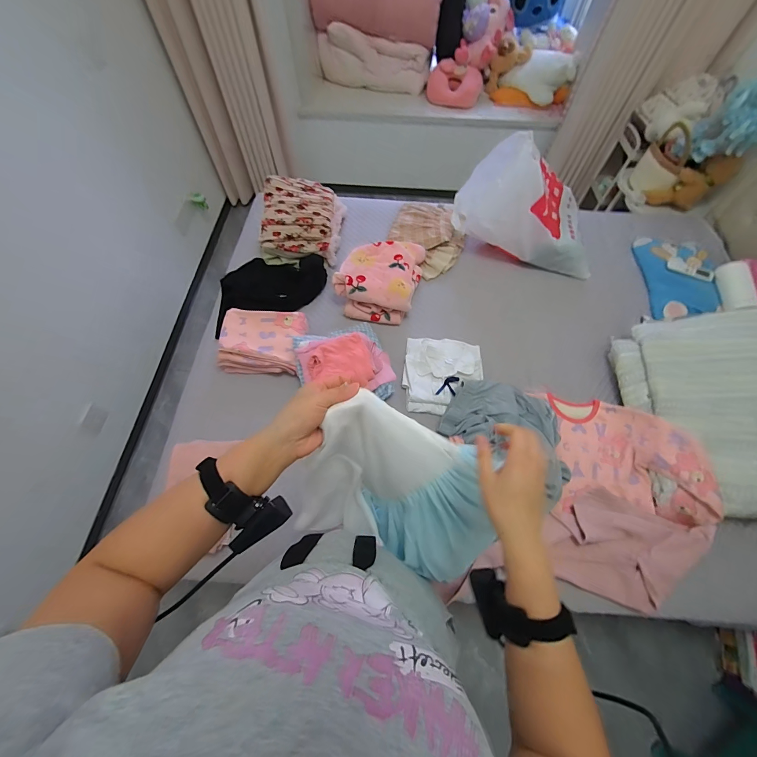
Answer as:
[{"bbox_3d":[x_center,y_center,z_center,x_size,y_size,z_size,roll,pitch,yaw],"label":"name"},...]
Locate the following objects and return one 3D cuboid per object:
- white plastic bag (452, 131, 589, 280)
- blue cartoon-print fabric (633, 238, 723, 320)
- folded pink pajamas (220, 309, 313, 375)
[{"bbox_3d":[0.523,-0.591,1.094,0.504,0.314,0.244,16,65,7],"label":"white plastic bag"},{"bbox_3d":[1.092,-0.376,1.186,0.239,0.054,0.377,-2,68,17],"label":"blue cartoon-print fabric"},{"bbox_3d":[-0.355,-0.116,1.012,0.254,0.104,0.198,7,64,3],"label":"folded pink pajamas"}]

